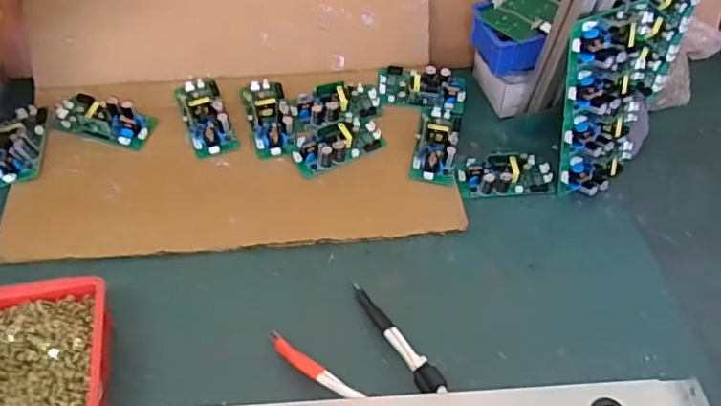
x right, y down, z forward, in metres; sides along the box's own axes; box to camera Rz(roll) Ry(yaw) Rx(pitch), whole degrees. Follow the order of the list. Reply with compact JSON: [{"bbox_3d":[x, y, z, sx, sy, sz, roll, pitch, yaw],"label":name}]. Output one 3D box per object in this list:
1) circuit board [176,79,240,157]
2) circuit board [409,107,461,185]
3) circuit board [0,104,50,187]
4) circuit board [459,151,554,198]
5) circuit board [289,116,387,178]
[{"bbox_3d":[-0.198,-0.112,0.746,0.055,0.034,0.113,-17,57,-16],"label":"circuit board"},{"bbox_3d":[0.098,-0.077,0.749,0.053,0.029,0.112,11,53,3],"label":"circuit board"},{"bbox_3d":[-0.410,-0.078,0.697,0.056,0.028,0.121,-5,54,-8],"label":"circuit board"},{"bbox_3d":[0.182,-0.037,0.733,0.118,0.023,0.054,-2,54,-6],"label":"circuit board"},{"bbox_3d":[-0.028,-0.075,0.735,0.118,0.028,0.056,-20,58,-18],"label":"circuit board"}]

